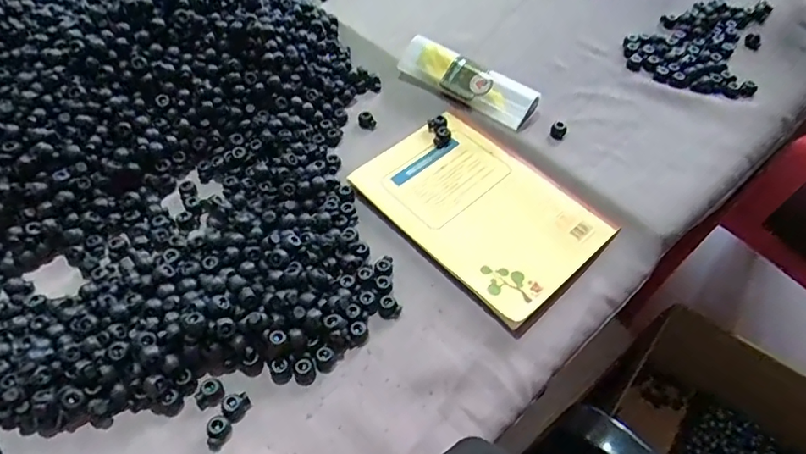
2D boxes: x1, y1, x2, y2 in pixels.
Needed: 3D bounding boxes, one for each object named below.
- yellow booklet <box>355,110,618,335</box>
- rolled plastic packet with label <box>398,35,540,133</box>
[{"bbox_3d":[0.067,-0.020,0.488,0.134,0.009,0.200,-36,62,-25],"label":"yellow booklet"},{"bbox_3d":[0.064,-0.149,0.560,0.151,0.031,0.037,37,60,23],"label":"rolled plastic packet with label"}]

